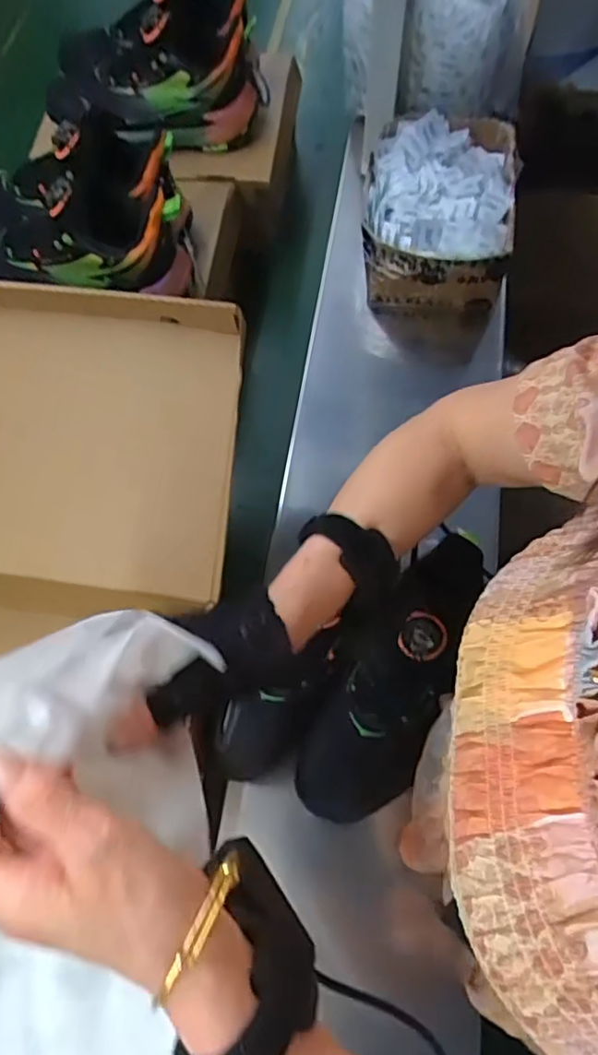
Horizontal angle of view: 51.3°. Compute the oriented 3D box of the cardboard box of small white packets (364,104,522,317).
[{"bbox_3d":[0.173,-0.395,0.791,0.176,0.122,0.226,9,67,7],"label":"cardboard box of small white packets"}]

